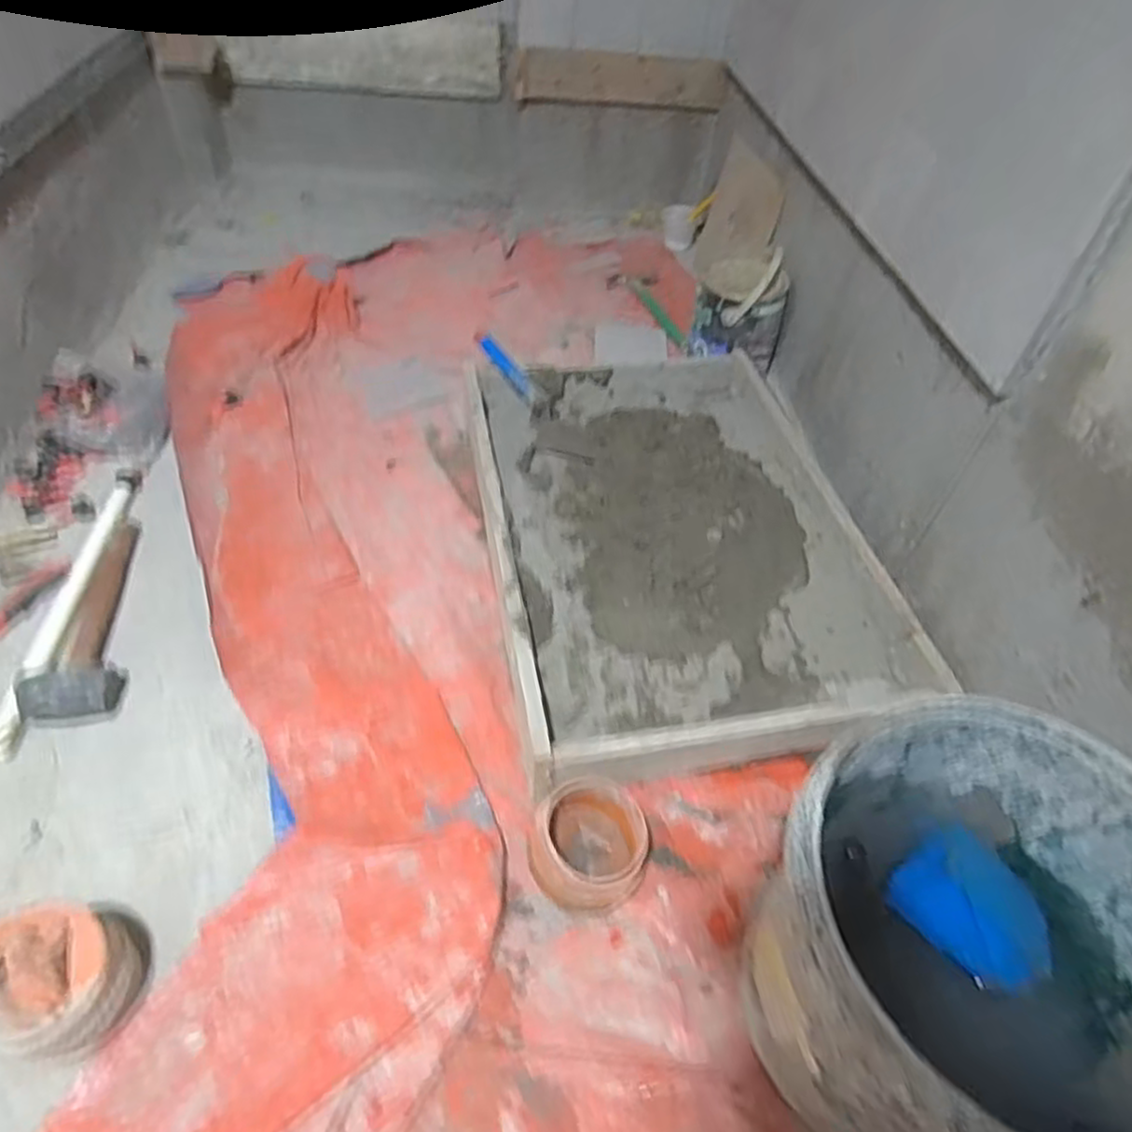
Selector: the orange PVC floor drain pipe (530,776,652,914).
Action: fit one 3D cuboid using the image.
[{"bbox_3d":[0.024,0.291,0.769,0.111,0.096,0.121,3,49,-3],"label":"orange PVC floor drain pipe"}]

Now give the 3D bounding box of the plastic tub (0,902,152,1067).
[{"bbox_3d":[-0.462,0.366,0.663,0.123,0.111,0.130,3,49,-3],"label":"plastic tub"}]

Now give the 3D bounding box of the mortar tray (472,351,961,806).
[{"bbox_3d":[0.148,-0.064,1.099,0.522,0.092,0.764,-5,50,-10],"label":"mortar tray"}]

